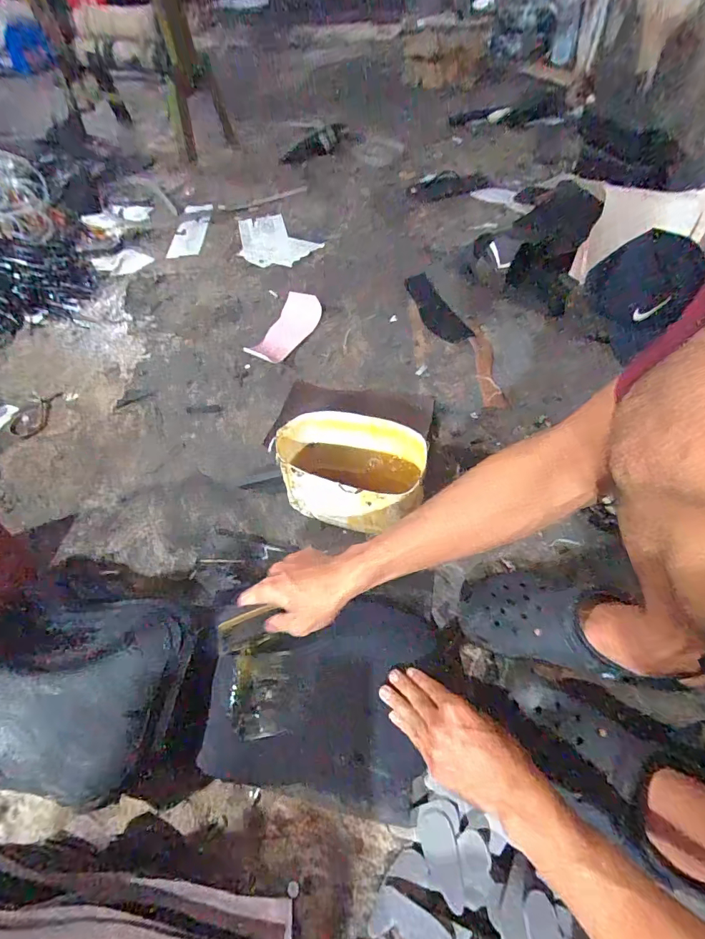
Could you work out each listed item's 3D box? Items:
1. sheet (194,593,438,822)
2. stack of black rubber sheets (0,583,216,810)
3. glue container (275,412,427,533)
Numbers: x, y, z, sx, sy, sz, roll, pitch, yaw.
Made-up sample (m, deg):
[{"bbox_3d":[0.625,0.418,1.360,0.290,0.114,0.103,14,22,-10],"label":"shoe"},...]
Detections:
[{"bbox_3d":[-0.033,0.252,0.510,0.238,0.018,0.213,11,59,2],"label":"sheet"},{"bbox_3d":[-0.320,0.246,0.504,0.304,0.084,0.223,-1,53,4],"label":"stack of black rubber sheets"},{"bbox_3d":[0.002,0.007,0.612,0.204,0.131,0.129,14,62,15],"label":"glue container"}]

